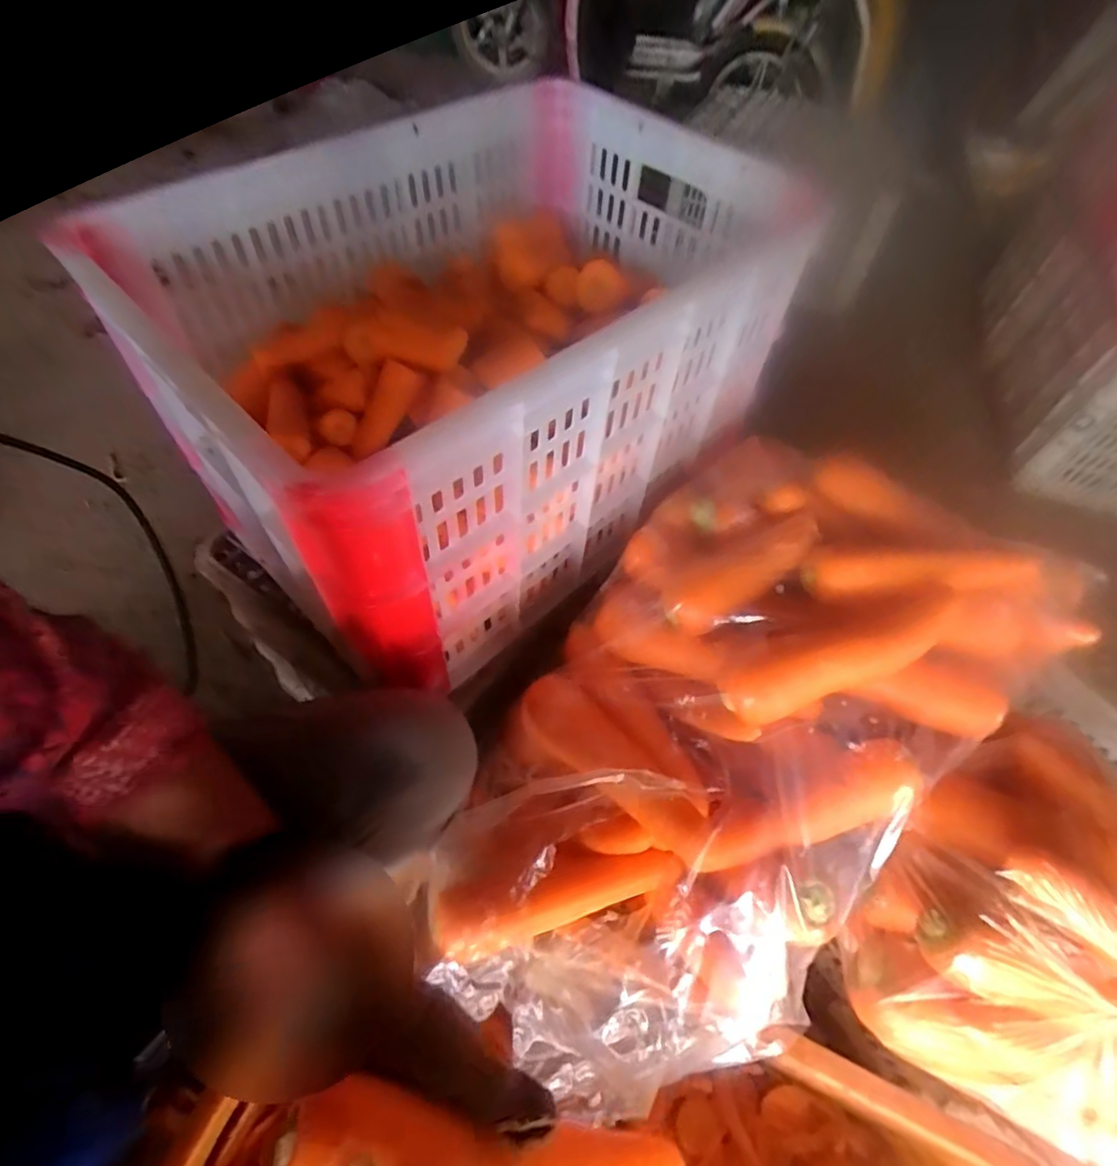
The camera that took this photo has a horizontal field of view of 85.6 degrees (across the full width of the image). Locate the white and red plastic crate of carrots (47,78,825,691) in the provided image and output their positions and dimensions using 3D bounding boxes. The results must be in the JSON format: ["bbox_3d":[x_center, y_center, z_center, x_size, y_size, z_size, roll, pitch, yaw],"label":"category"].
[{"bbox_3d":[-0.065,-0.210,0.574,0.526,0.283,0.364,-38,66,-25],"label":"white and red plastic crate of carrots"}]

